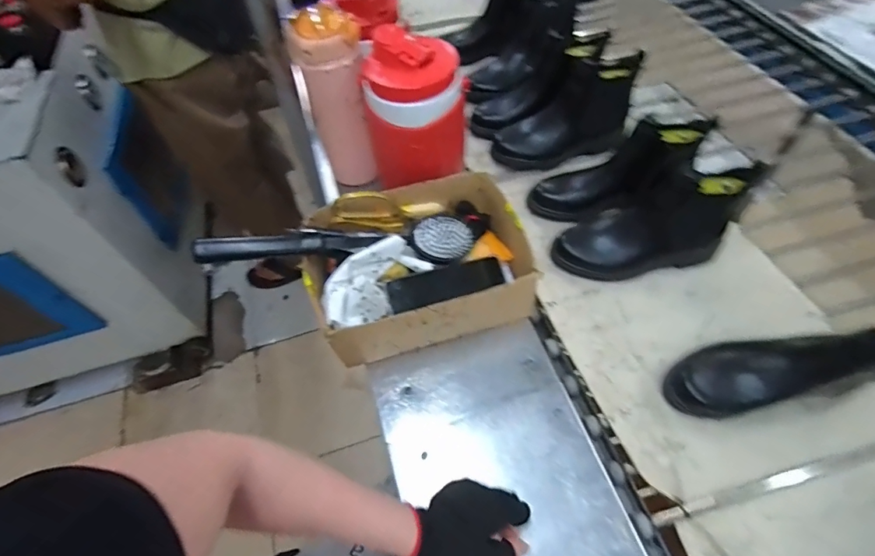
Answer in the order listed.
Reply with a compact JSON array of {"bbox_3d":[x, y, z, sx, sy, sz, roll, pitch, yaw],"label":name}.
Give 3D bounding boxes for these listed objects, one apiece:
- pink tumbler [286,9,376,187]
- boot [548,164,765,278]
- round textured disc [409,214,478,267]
[{"bbox_3d":[-0.149,-0.267,0.702,0.094,0.254,0.072,-7,55,0],"label":"pink tumbler"},{"bbox_3d":[0.301,-0.085,0.652,0.240,0.152,0.098,-12,55,-4],"label":"boot"},{"bbox_3d":[0.008,-0.054,0.630,0.088,0.024,0.065,-10,91,-10],"label":"round textured disc"}]

